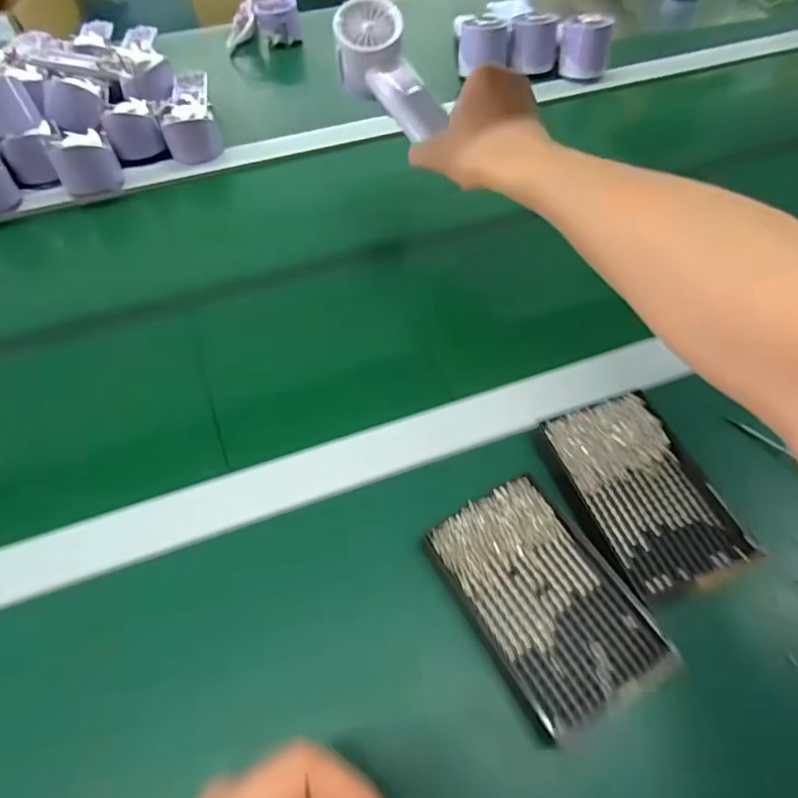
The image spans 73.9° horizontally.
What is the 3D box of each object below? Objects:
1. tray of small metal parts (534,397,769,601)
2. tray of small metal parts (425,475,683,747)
[{"bbox_3d":[0.165,0.060,0.362,0.083,0.014,0.133,-18,57,-12],"label":"tray of small metal parts"},{"bbox_3d":[0.089,0.124,0.333,0.088,0.029,0.136,-26,59,-16],"label":"tray of small metal parts"}]

